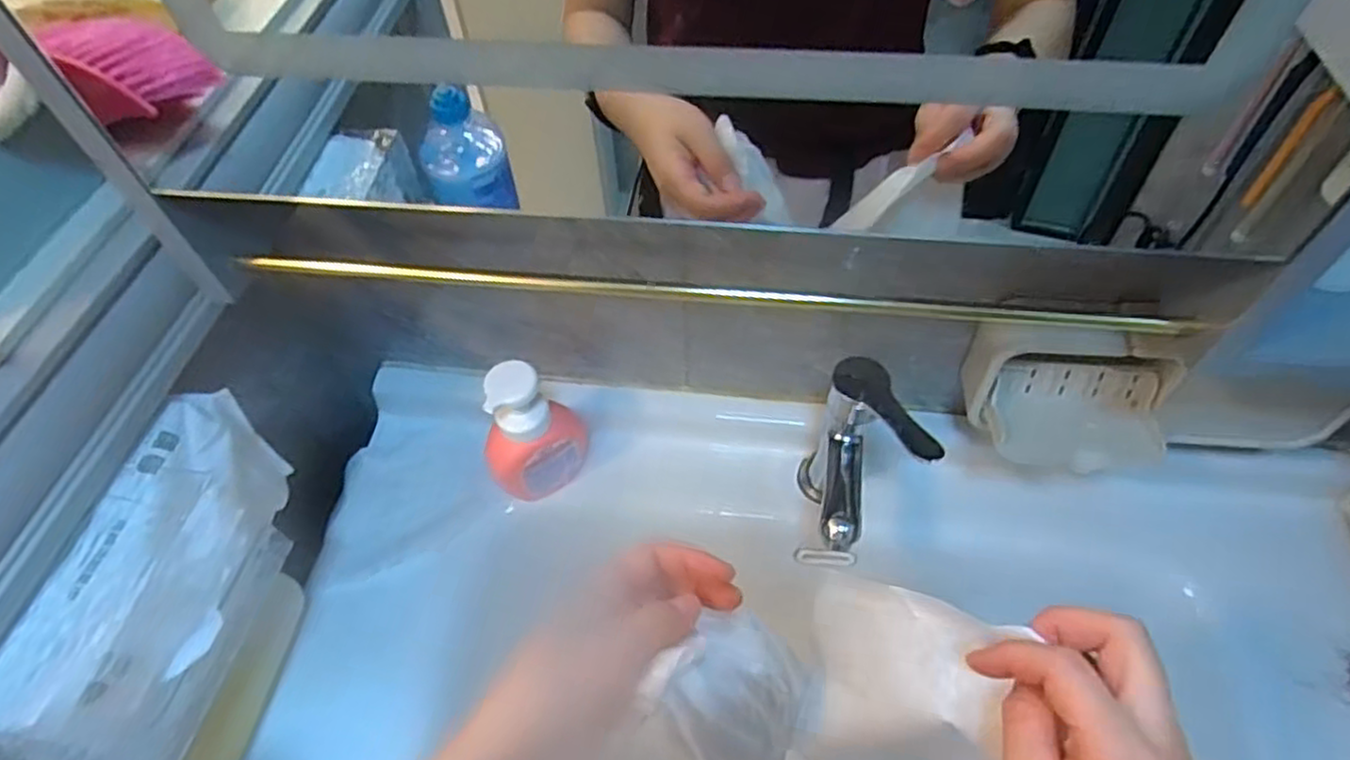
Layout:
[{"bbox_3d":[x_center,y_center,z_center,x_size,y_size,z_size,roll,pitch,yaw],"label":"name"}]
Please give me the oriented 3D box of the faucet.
[{"bbox_3d":[0.142,0.083,0.554,0.082,0.170,0.122,7,55,8],"label":"faucet"}]

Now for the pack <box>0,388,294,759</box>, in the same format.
[{"bbox_3d":[-0.324,0.127,0.457,0.058,0.101,0.225,5,55,7],"label":"pack"}]

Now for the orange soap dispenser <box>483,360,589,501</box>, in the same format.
[{"bbox_3d":[-0.122,0.042,0.607,0.092,0.139,0.060,-21,56,-12],"label":"orange soap dispenser"}]

